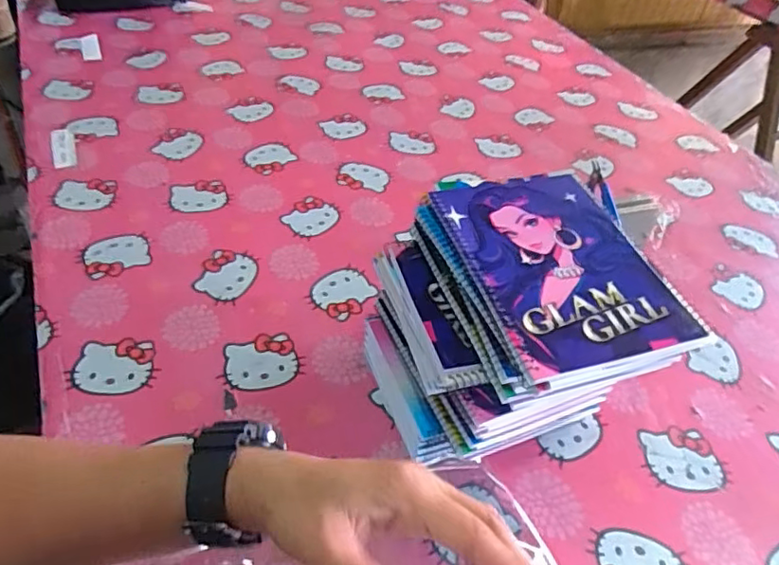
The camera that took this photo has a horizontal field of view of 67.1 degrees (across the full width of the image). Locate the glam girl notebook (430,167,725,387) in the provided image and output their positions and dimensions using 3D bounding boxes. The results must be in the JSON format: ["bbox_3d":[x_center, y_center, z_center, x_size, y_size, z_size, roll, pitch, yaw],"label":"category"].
[{"bbox_3d":[0.135,-0.018,0.473,0.154,0.016,0.204,-11,47,-18],"label":"glam girl notebook"}]

